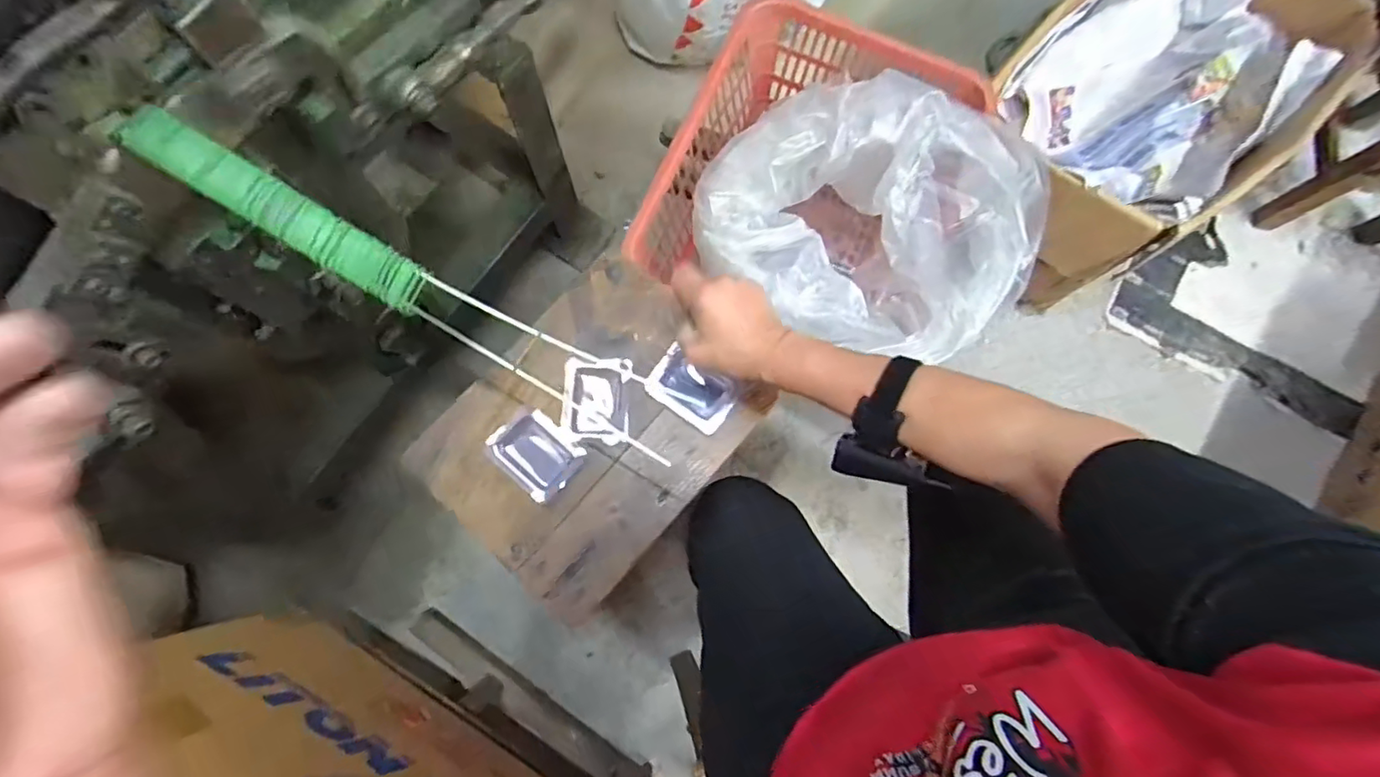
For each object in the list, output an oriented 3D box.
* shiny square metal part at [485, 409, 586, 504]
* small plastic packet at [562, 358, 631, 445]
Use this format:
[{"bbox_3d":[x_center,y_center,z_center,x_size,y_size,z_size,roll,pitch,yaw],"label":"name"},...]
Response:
[{"bbox_3d":[-0.153,0.063,0.605,0.070,0.009,0.084,-43,81,-9],"label":"shiny square metal part"},{"bbox_3d":[-0.094,0.012,0.611,0.066,0.020,0.082,3,94,2],"label":"small plastic packet"}]

